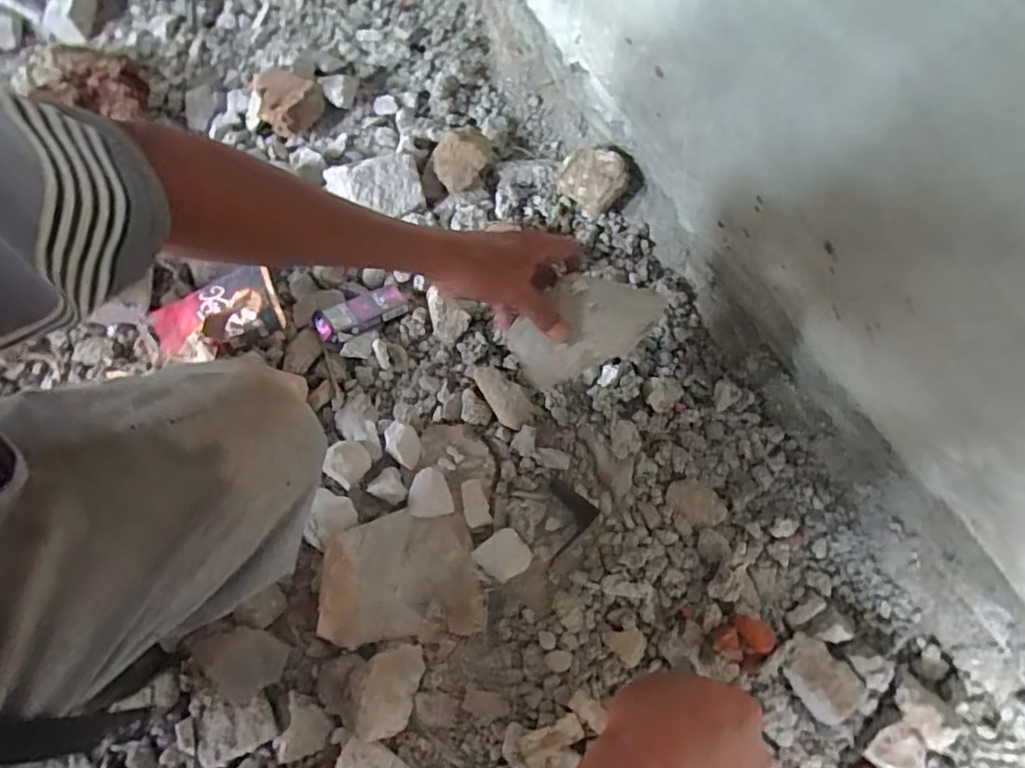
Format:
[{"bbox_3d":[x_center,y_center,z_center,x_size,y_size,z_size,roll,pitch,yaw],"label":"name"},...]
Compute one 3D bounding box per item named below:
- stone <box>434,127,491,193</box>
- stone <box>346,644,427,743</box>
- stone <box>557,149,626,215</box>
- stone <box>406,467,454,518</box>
[{"bbox_3d":[-0.063,-0.293,0.785,0.070,0.039,0.088,40,74,14],"label":"stone"},{"bbox_3d":[-0.121,0.294,0.581,0.052,0.034,0.084,15,70,6],"label":"stone"},{"bbox_3d":[0.097,-0.247,0.751,0.081,0.064,0.068,11,71,5],"label":"stone"},{"bbox_3d":[-0.091,0.117,0.649,0.047,0.015,0.050,-13,69,-5],"label":"stone"}]

